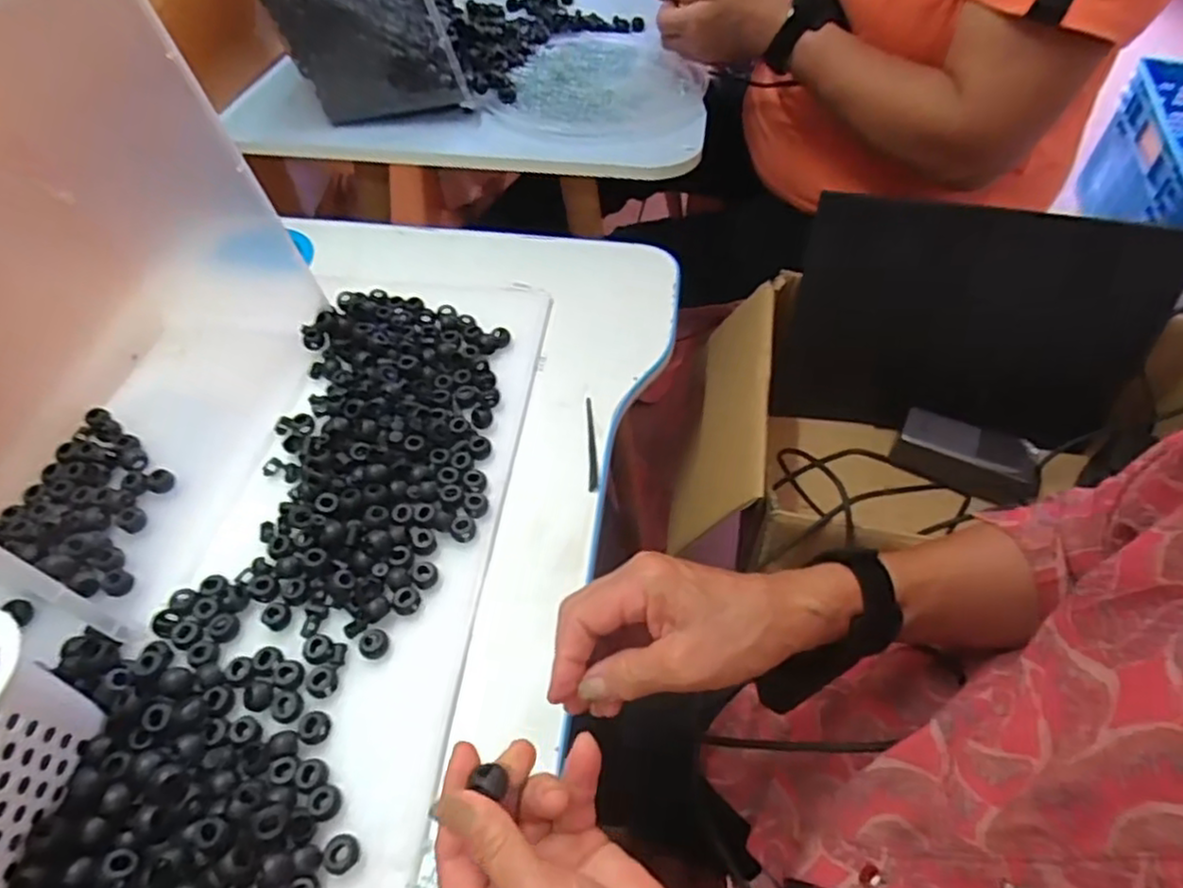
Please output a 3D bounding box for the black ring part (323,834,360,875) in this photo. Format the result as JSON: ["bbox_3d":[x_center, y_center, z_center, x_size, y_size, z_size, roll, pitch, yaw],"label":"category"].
[{"bbox_3d":[-0.128,0.209,0.354,0.016,0.009,0.016,0,53,0],"label":"black ring part"}]

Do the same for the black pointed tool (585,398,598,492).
[{"bbox_3d":[0.000,0.001,0.533,0.006,0.011,0.085,-2,53,-1],"label":"black pointed tool"}]

